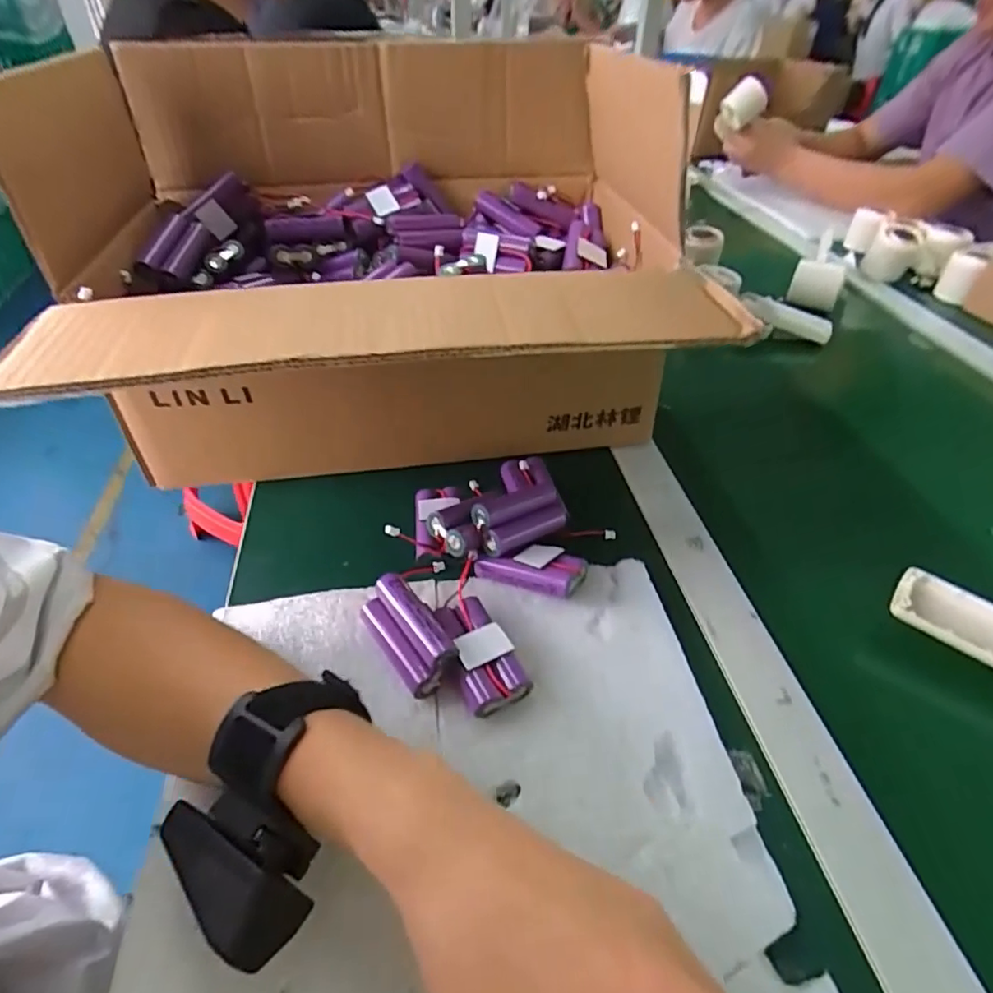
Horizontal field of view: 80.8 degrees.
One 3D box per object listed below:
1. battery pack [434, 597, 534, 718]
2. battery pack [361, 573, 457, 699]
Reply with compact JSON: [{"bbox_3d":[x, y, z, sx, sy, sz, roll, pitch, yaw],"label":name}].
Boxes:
[{"bbox_3d":[-0.010,0.089,0.332,0.031,0.022,0.065,-20,46,-22],"label":"battery pack"},{"bbox_3d":[-0.049,0.077,0.333,0.019,0.039,0.066,11,25,-49],"label":"battery pack"}]

